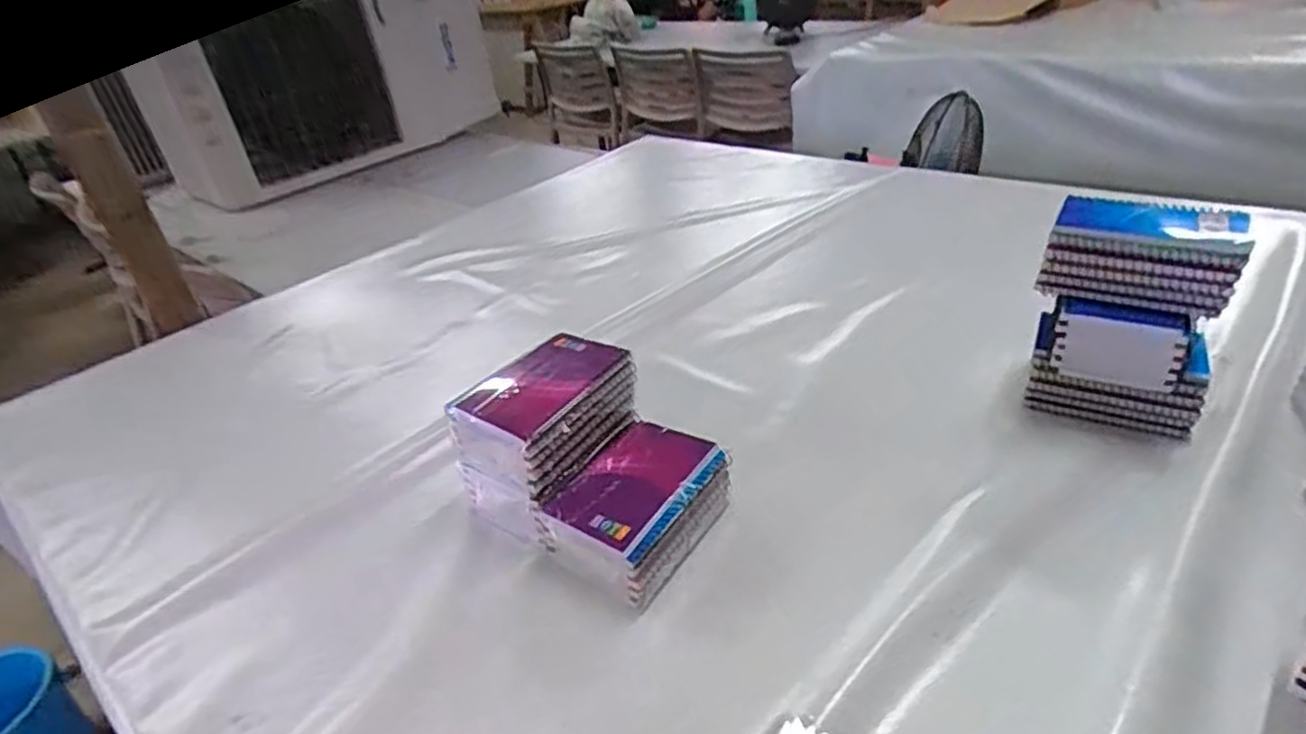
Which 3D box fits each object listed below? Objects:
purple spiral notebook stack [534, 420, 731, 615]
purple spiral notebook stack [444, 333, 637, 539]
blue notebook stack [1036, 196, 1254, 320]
[{"bbox_3d":[-0.012,0.110,0.547,0.101,0.064,0.133,20,42,36],"label":"purple spiral notebook stack"},{"bbox_3d":[-0.088,0.057,0.587,0.106,0.119,0.136,18,41,33],"label":"purple spiral notebook stack"},{"bbox_3d":[0.398,-0.093,0.566,0.133,0.062,0.086,12,38,27],"label":"blue notebook stack"}]

